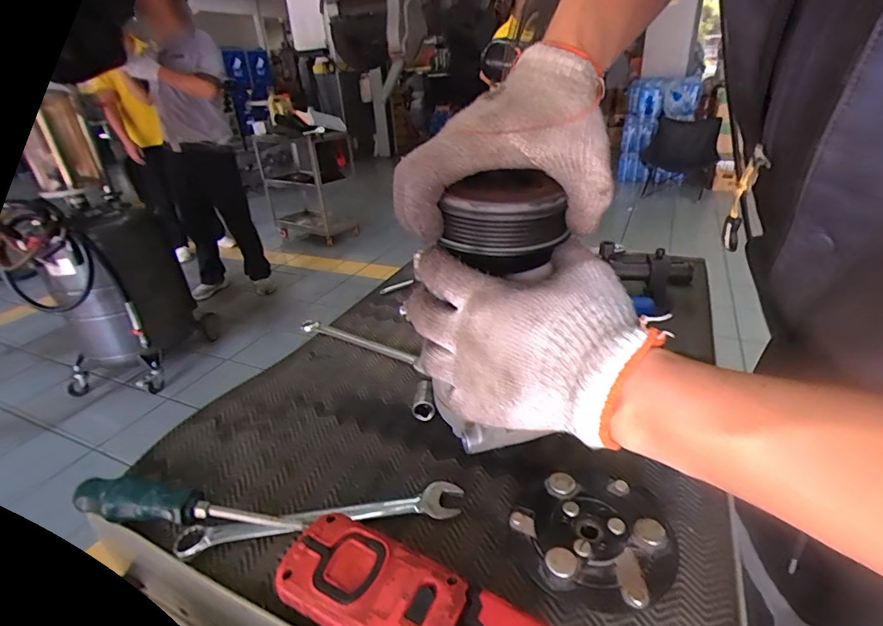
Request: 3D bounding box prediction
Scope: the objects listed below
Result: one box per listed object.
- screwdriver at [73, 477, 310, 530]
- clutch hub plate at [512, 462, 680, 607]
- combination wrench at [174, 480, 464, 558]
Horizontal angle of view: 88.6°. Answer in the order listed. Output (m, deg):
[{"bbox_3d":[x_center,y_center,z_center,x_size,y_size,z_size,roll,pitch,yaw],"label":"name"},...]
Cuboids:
[{"bbox_3d":[-0.185,0.140,0.328,0.172,0.027,0.024,0,27,8],"label":"screwdriver"},{"bbox_3d":[0.100,0.142,0.303,0.095,0.030,0.112,10,30,25],"label":"clutch hub plate"},{"bbox_3d":[-0.085,0.148,0.329,0.199,0.013,0.031,-7,27,-5],"label":"combination wrench"}]

